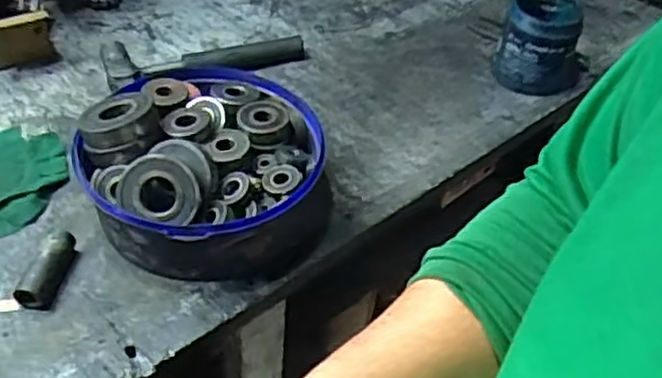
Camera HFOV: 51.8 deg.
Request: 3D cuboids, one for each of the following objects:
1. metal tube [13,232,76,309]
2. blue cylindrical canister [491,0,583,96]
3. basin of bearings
[{"bbox_3d":[-0.249,0.070,0.600,0.027,0.029,0.068,9,43,2],"label":"metal tube"},{"bbox_3d":[0.274,-0.184,0.876,0.103,0.106,0.108,20,44,13],"label":"blue cylindrical canister"},{"bbox_3d":[-0.115,-0.021,0.653,0.216,0.104,0.211,4,43,-4],"label":"basin of bearings"}]

